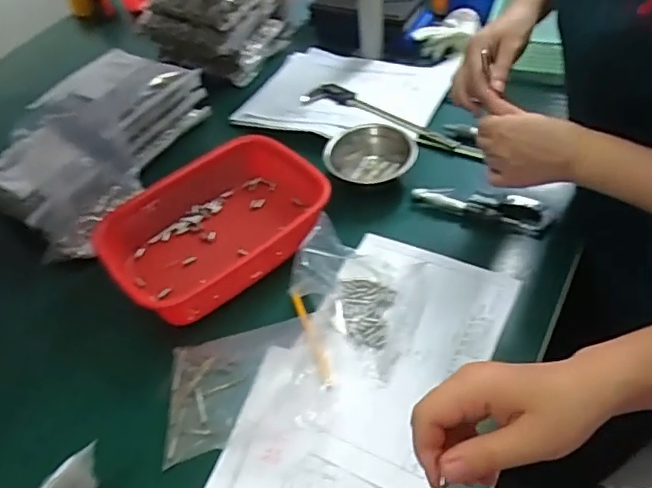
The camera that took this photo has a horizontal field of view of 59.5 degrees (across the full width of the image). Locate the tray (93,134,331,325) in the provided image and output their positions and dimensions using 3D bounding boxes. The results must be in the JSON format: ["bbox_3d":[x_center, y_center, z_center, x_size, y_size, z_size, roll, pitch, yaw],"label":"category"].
[{"bbox_3d":[-0.146,-0.033,0.765,0.280,0.077,0.201,-28,50,-17],"label":"tray"}]

